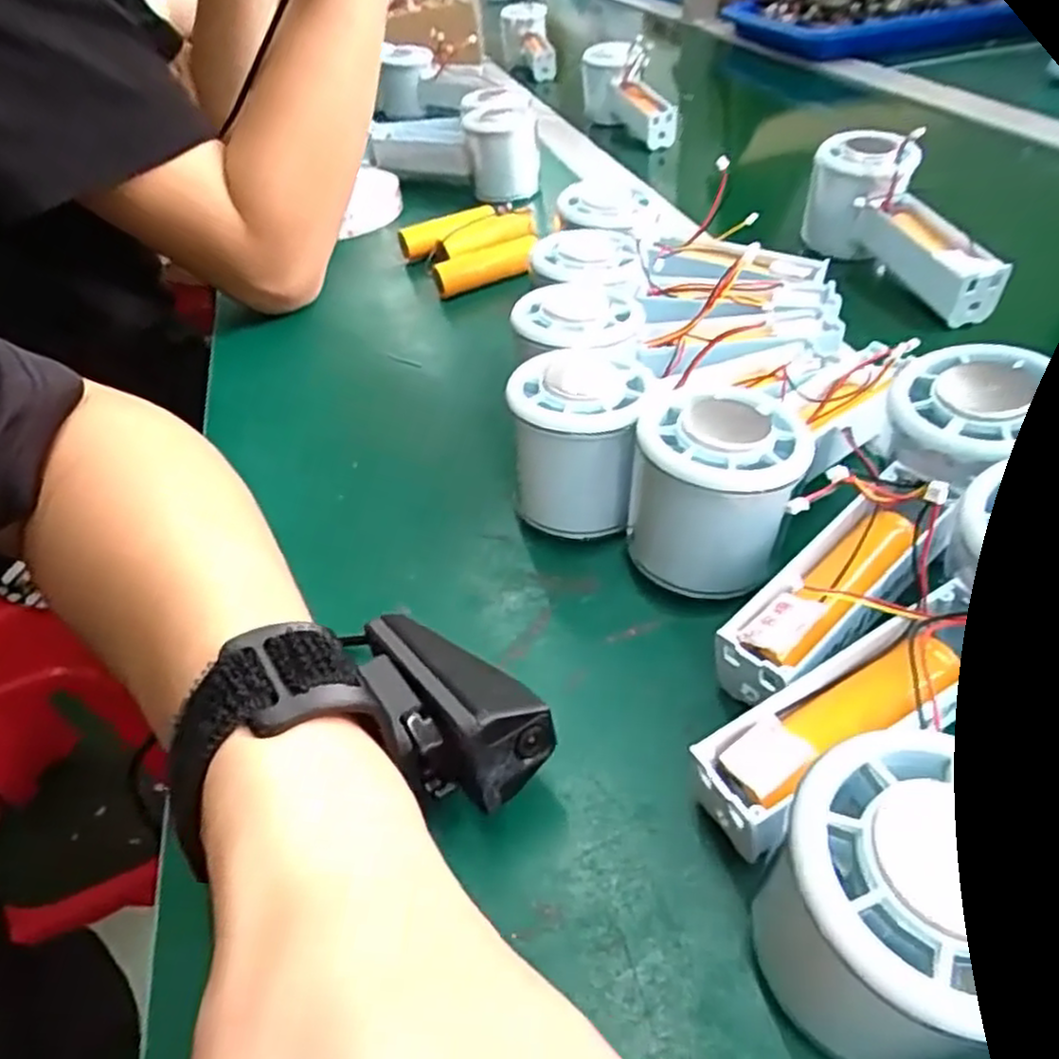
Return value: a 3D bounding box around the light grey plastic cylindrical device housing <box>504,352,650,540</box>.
[{"bbox_3d":[0.019,-0.033,0.297,0.049,0.065,0.050,-2,43,2],"label":"light grey plastic cylindrical device housing"}]

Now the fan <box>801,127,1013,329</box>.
[{"bbox_3d":[0.216,-0.169,0.430,0.047,0.073,0.140,-17,58,-13],"label":"fan"}]

